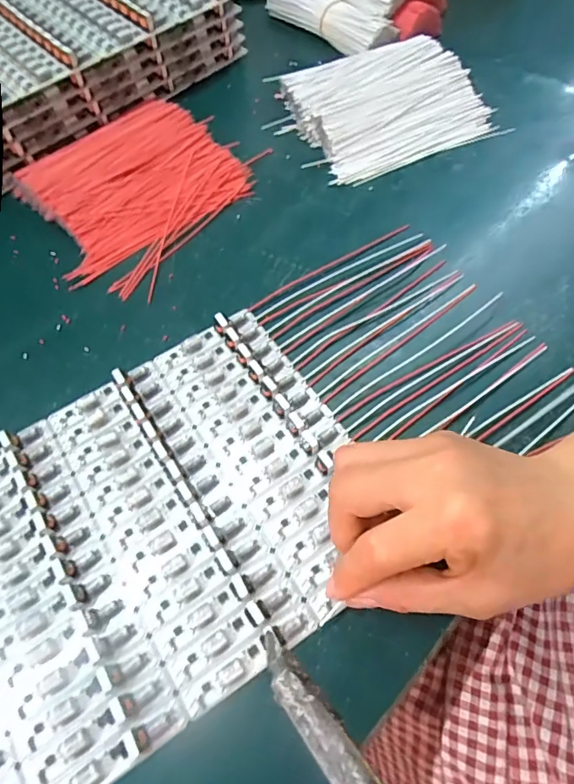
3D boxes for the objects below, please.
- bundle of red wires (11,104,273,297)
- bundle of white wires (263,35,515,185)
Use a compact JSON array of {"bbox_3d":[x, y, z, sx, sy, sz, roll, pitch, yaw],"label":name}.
[{"bbox_3d":[-0.125,-0.166,0.392,0.147,0.028,0.171,30,68,17],"label":"bundle of red wires"},{"bbox_3d":[0.082,-0.249,0.425,0.170,0.032,0.128,-18,63,-6],"label":"bundle of white wires"}]

